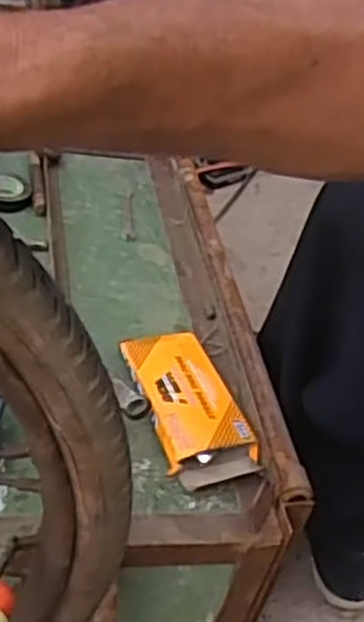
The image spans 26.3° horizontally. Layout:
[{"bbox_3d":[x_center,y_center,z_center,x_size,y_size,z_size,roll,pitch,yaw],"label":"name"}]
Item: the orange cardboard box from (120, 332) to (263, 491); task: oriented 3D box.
[{"bbox_3d":[0.006,0.074,0.659,0.073,0.027,0.156,-13,44,-13],"label":"orange cardboard box"}]

